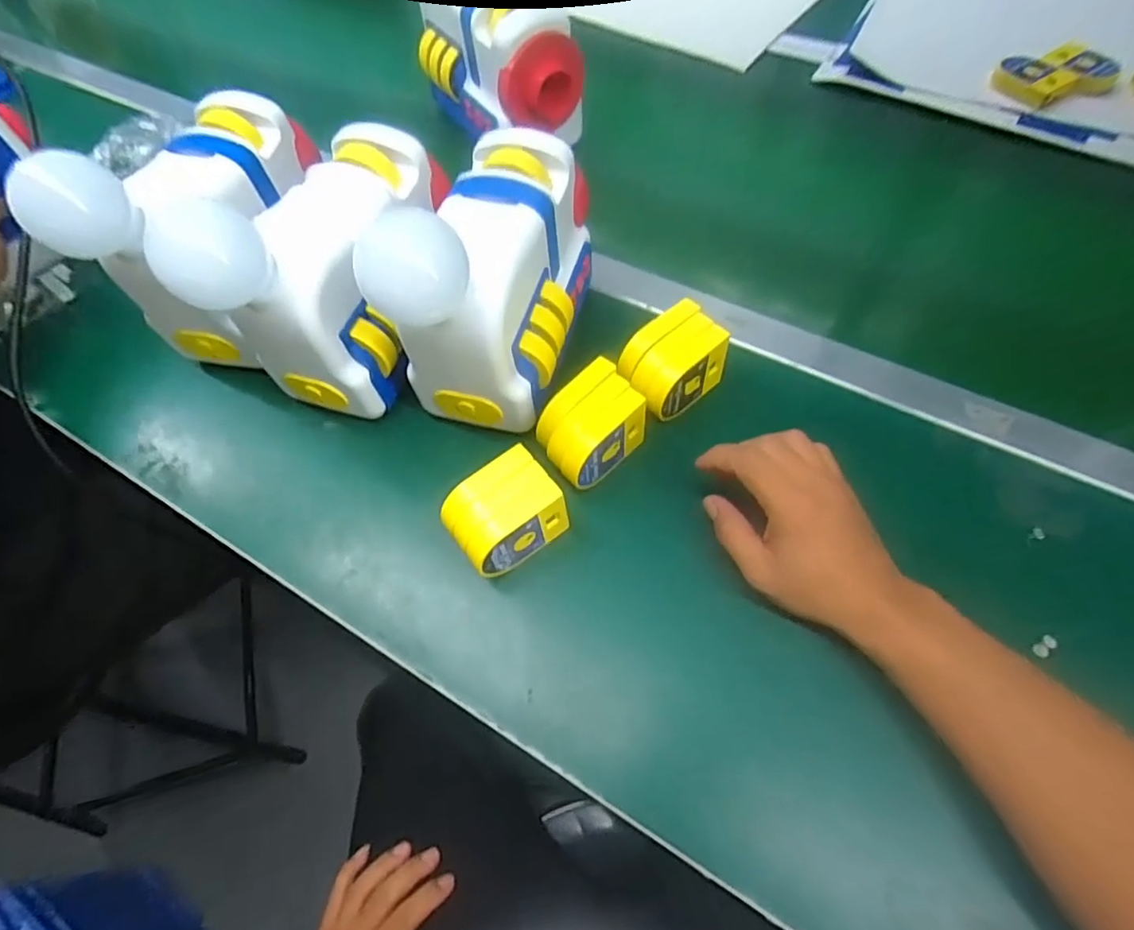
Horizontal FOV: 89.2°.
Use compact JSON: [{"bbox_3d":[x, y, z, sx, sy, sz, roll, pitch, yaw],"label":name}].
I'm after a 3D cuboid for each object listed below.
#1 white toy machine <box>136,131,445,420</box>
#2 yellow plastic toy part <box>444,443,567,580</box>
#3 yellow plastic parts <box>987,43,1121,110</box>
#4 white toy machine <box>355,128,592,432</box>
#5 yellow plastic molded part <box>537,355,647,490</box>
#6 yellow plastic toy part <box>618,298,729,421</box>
[{"bbox_3d":[-0.164,-0.152,0.422,0.098,0.166,0.204,13,63,10],"label":"white toy machine"},{"bbox_3d":[-0.043,0.033,0.395,0.071,0.048,0.055,-34,65,-15],"label":"yellow plastic toy part"},{"bbox_3d":[0.551,-0.442,0.649,0.113,0.027,0.079,-16,62,-5],"label":"yellow plastic parts"},{"bbox_3d":[-0.049,-0.145,0.410,0.101,0.163,0.195,13,63,10],"label":"white toy machine"},{"bbox_3d":[0.018,-0.027,0.431,0.056,0.052,0.082,40,70,21],"label":"yellow plastic molded part"},{"bbox_3d":[0.082,-0.080,0.451,0.074,0.054,0.055,-34,65,-15],"label":"yellow plastic toy part"}]

